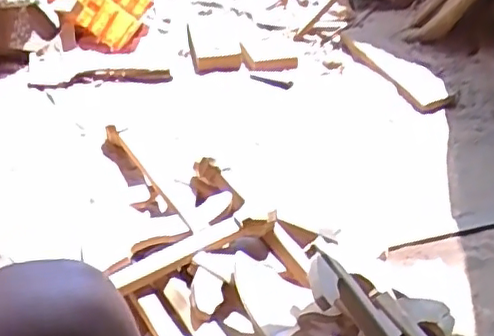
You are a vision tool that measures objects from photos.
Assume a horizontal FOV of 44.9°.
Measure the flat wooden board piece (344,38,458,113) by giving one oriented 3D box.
[{"bbox_3d":[0.315,-0.209,1.324,0.088,0.019,0.308,-31,54,-32],"label":"flat wooden board piece"}]

